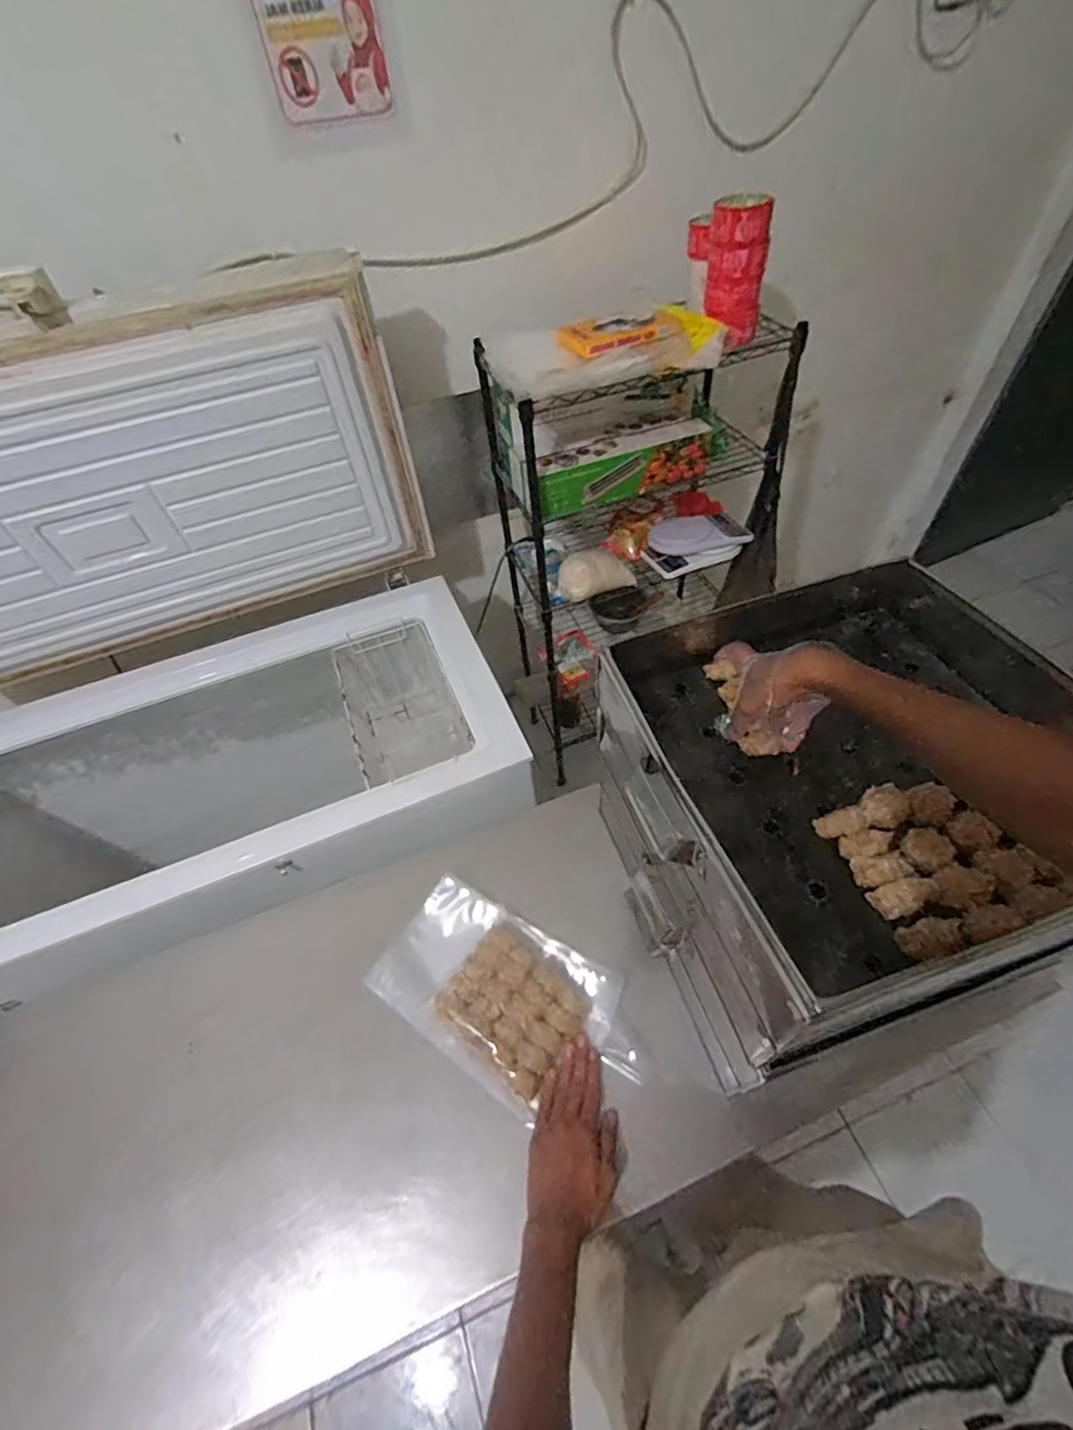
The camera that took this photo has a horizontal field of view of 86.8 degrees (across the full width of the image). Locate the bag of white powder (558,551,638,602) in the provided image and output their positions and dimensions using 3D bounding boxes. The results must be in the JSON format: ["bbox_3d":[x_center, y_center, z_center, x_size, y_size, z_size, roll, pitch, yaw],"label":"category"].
[{"bbox_3d":[0.141,-0.318,1.289,0.185,0.100,0.076,-22,54,-12],"label":"bag of white powder"}]

